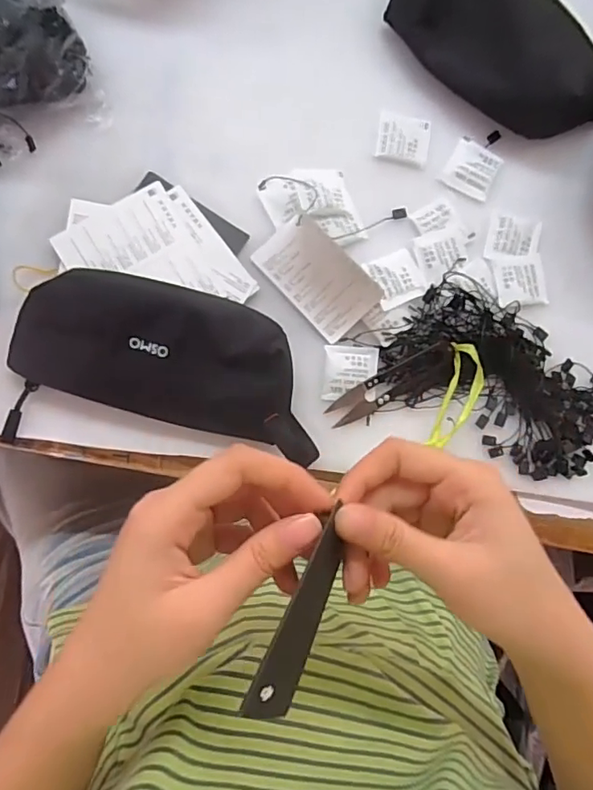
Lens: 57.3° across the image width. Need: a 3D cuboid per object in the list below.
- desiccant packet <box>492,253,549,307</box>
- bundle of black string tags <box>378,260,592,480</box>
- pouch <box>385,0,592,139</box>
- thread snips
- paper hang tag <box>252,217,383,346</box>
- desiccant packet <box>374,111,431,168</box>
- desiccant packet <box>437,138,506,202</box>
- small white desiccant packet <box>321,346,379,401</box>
[{"bbox_3d":[0.171,-0.088,0.414,0.042,0.007,0.038,-8,86,-6],"label":"desiccant packet"},{"bbox_3d":[0.154,-0.007,0.402,0.172,0.015,0.108,38,83,-1],"label":"bundle of black string tags"},{"bbox_3d":[0.159,-0.273,0.419,0.096,0.030,0.193,-44,90,-7],"label":"pouch"},{"bbox_3d":[0.070,-0.009,0.395,0.100,0.012,0.023,-27,88,-7],"label":"thread snips"},{"bbox_3d":[0.017,-0.088,0.402,0.055,0.005,0.088,-43,90,-7],"label":"paper hang tag"},{"bbox_3d":[0.083,-0.199,0.419,0.040,0.004,0.038,11,84,-4],"label":"desiccant packet"},{"bbox_3d":[0.138,-0.176,0.424,0.038,0.004,0.042,25,83,-2],"label":"desiccant packet"},{"bbox_3d":[0.040,-0.016,0.398,0.040,0.004,0.039,1,85,-5],"label":"small white desiccant packet"}]

